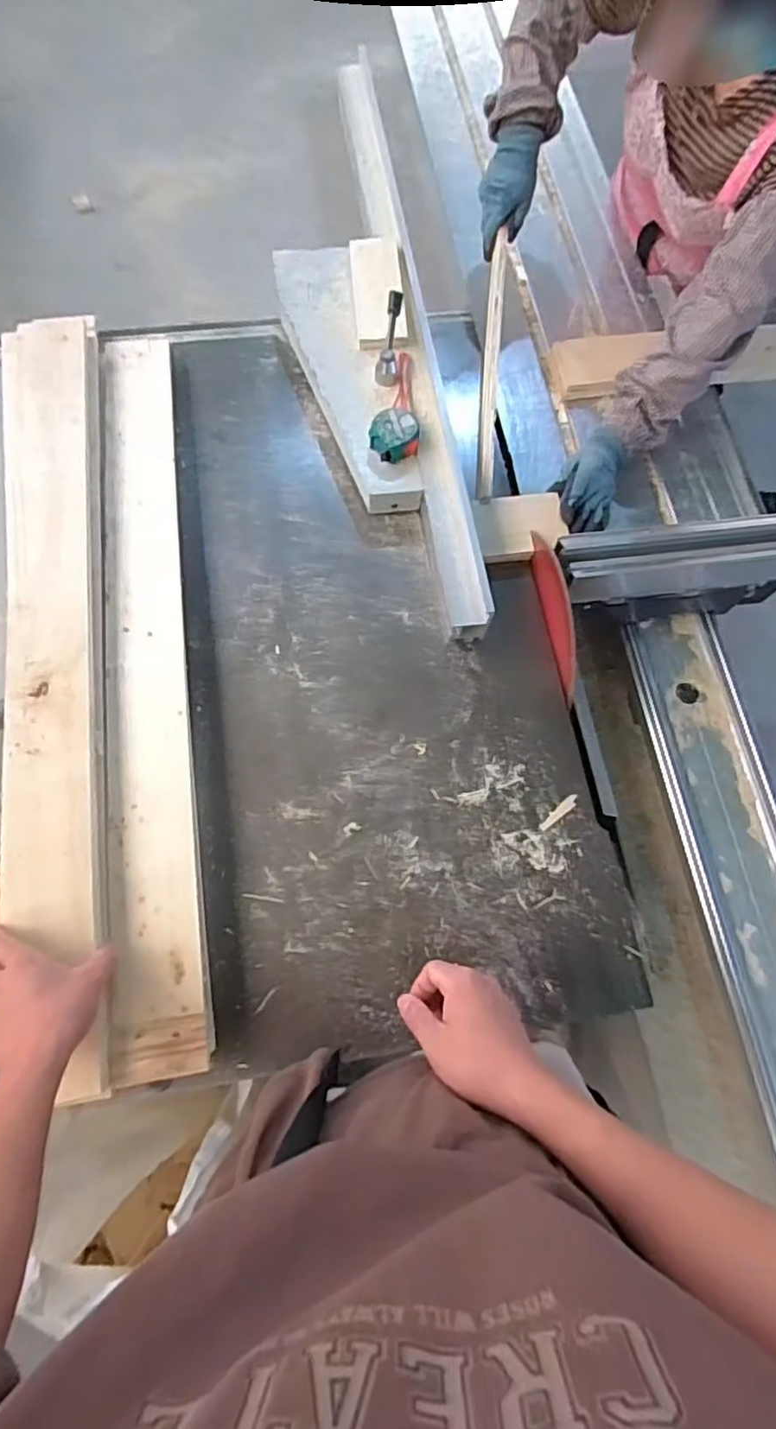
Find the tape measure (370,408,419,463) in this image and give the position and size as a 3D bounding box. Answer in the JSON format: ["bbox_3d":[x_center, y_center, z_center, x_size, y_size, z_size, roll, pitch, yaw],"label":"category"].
[{"bbox_3d":[0.009,-0.367,0.845,0.062,0.027,0.064,0,71,-2],"label":"tape measure"}]

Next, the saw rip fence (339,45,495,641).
[{"bbox_3d":[0.023,-0.589,0.952,0.058,0.066,1.018,-8,71,-5],"label":"saw rip fence"}]

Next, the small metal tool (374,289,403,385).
[{"bbox_3d":[0.002,-0.509,0.870,0.030,0.035,0.120,5,88,0],"label":"small metal tool"}]

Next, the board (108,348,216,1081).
[{"bbox_3d":[-0.285,-0.081,0.767,0.091,0.041,0.905,-6,69,-10],"label":"board"}]

